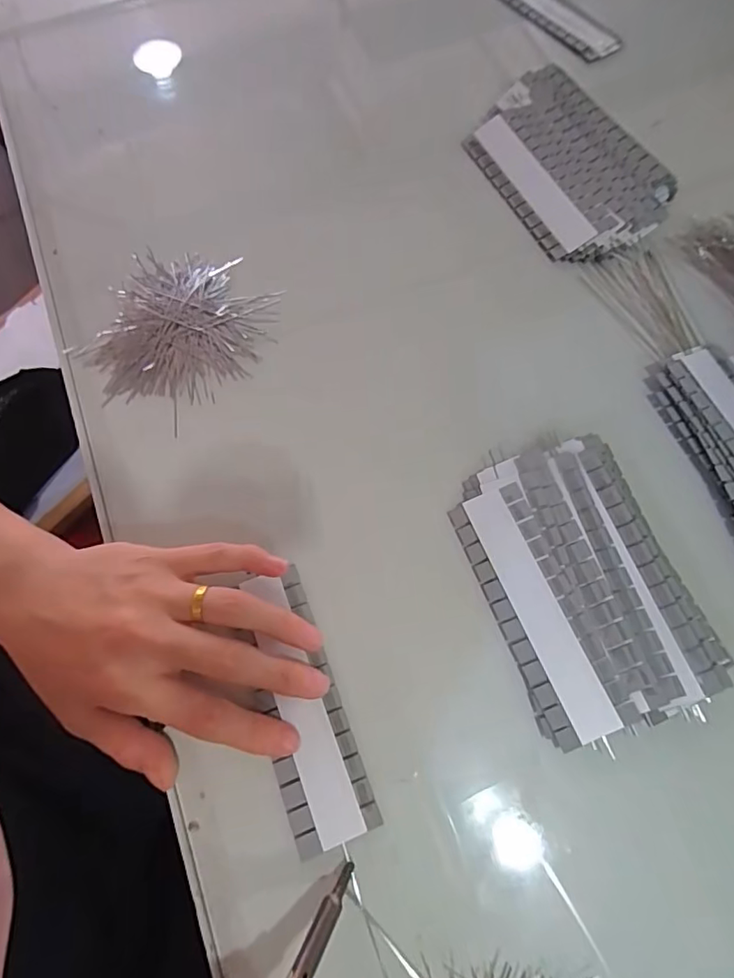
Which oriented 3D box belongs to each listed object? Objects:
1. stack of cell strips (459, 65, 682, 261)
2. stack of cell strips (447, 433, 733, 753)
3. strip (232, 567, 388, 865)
[{"bbox_3d":[0.137,-0.223,0.367,0.092,0.027,0.154,-27,71,-8],"label":"stack of cell strips"},{"bbox_3d":[0.105,0.045,0.263,0.086,0.019,0.136,-19,70,-5],"label":"stack of cell strips"},{"bbox_3d":[-0.033,0.102,0.252,0.038,0.005,0.123,-20,71,-7],"label":"strip"}]

